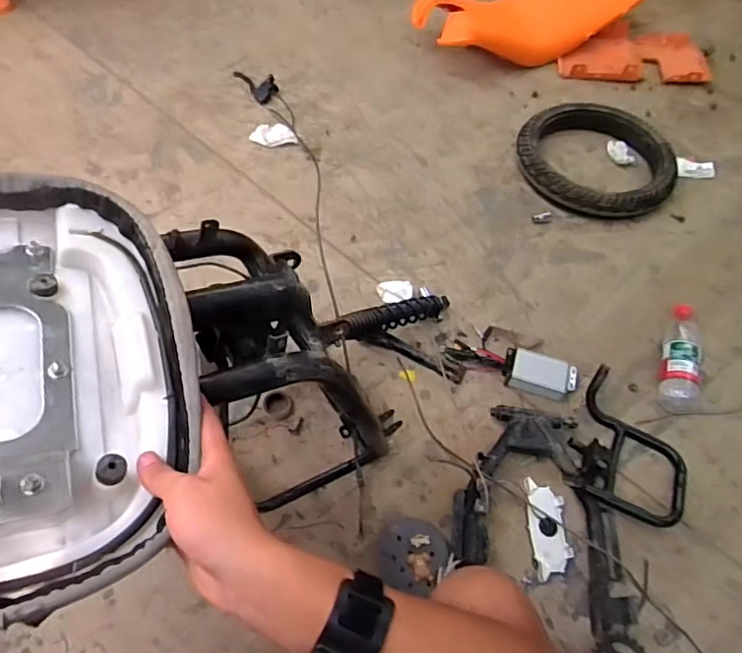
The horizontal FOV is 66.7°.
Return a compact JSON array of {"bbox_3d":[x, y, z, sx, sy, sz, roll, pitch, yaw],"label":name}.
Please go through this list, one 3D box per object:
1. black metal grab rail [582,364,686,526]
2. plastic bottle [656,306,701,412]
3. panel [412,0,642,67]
[{"bbox_3d":[0.449,0.201,0.945,0.172,0.076,0.249,12,58,3],"label":"black metal grab rail"},{"bbox_3d":[0.578,0.051,1.052,0.069,0.065,0.213,16,58,7],"label":"plastic bottle"},{"bbox_3d":[0.409,-0.808,1.466,0.576,0.149,0.232,-7,58,10],"label":"panel"}]

